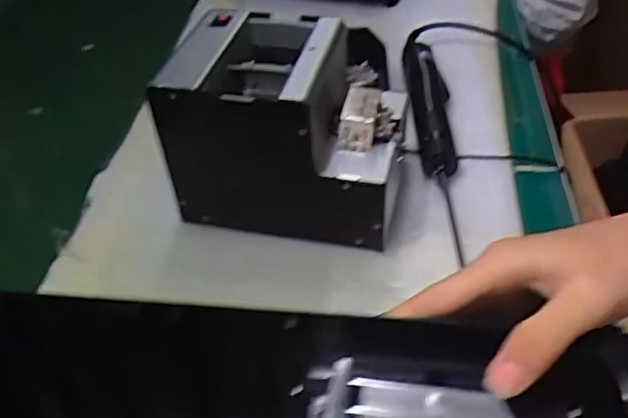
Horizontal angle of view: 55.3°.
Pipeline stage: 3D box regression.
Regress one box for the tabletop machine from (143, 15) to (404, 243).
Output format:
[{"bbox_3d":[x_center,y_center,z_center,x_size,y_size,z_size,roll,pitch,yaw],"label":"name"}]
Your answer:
[{"bbox_3d":[-0.025,-0.068,0.505,0.189,0.145,0.131,6,44,11],"label":"tabletop machine"}]

